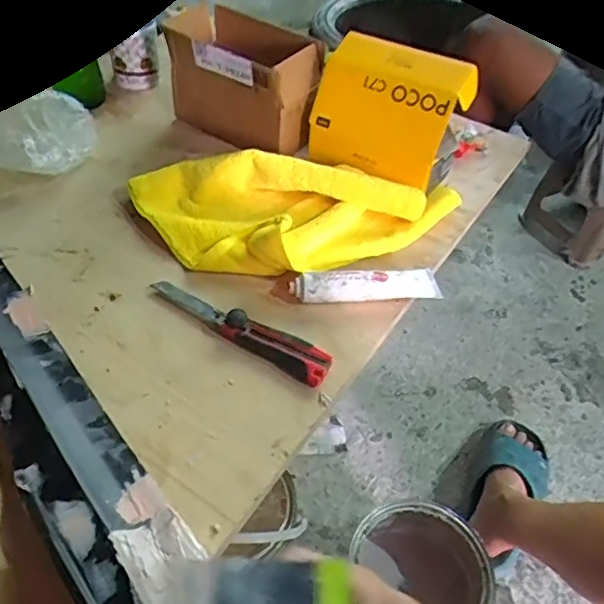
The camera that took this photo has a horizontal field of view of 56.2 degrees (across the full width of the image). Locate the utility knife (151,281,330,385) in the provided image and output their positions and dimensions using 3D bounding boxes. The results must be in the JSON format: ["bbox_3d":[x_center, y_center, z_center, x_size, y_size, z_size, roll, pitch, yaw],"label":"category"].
[{"bbox_3d":[-0.069,0.023,0.602,0.219,0.025,0.037,27,51,19],"label":"utility knife"}]

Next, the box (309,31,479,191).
[{"bbox_3d":[0.108,-0.254,0.754,0.196,0.171,0.038,26,21,21],"label":"box"}]

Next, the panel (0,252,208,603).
[{"bbox_3d":[-0.266,0.064,0.538,0.088,0.039,0.684,-29,56,-28],"label":"panel"}]

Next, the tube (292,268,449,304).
[{"bbox_3d":[0.074,-0.019,0.644,0.170,0.034,0.033,-4,48,-9],"label":"tube"}]

